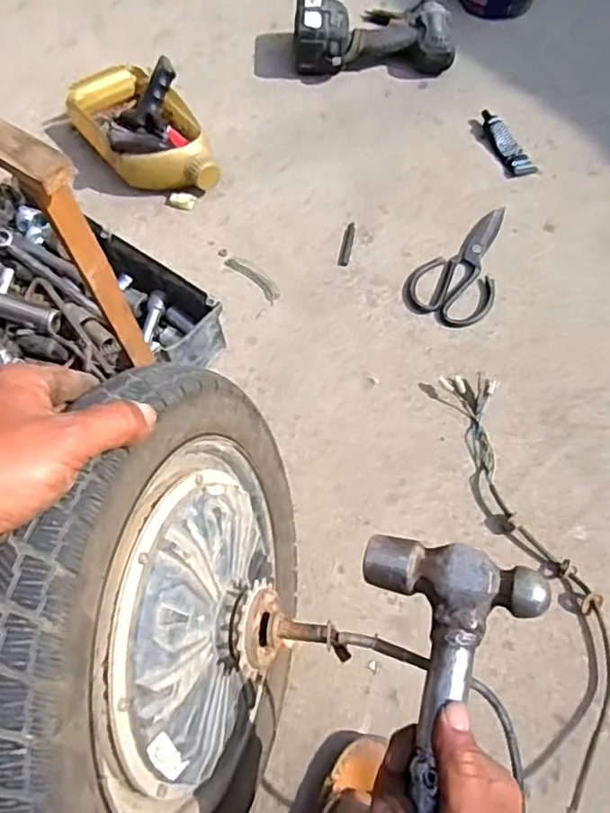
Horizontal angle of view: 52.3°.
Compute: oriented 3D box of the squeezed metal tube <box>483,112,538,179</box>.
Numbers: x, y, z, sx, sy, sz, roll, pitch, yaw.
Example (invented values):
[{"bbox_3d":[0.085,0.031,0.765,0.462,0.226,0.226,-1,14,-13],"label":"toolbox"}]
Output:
[{"bbox_3d":[0.280,-0.369,0.865,0.030,0.017,0.121,-23,66,-7],"label":"squeezed metal tube"}]

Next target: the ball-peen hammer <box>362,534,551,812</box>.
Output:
[{"bbox_3d":[0.061,0.202,0.335,0.100,0.025,0.252,12,70,8],"label":"ball-peen hammer"}]

